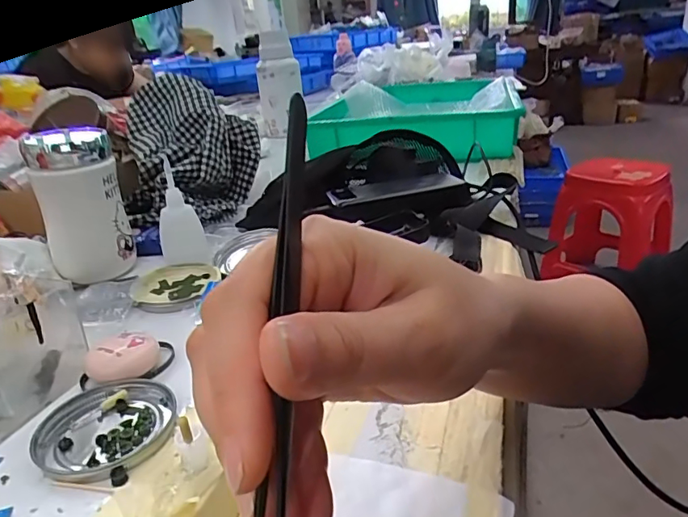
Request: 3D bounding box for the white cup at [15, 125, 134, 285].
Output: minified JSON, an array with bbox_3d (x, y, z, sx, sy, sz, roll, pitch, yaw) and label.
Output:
[{"bbox_3d":[-0.260,-0.055,0.516,0.073,0.139,0.078,-15,26,-23],"label":"white cup"}]

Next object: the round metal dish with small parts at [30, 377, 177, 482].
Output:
[{"bbox_3d":[-0.143,0.102,0.311,0.076,0.008,0.079,-4,24,2],"label":"round metal dish with small parts"}]

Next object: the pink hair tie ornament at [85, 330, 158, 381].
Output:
[{"bbox_3d":[-0.154,0.069,0.360,0.047,0.022,0.032,-17,27,-26],"label":"pink hair tie ornament"}]

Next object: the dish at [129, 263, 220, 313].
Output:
[{"bbox_3d":[-0.160,0.026,0.486,0.072,0.014,0.079,-4,24,2],"label":"dish"}]

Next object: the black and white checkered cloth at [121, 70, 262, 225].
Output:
[{"bbox_3d":[-0.196,-0.140,0.668,0.164,0.161,0.179,-10,24,-13],"label":"black and white checkered cloth"}]

